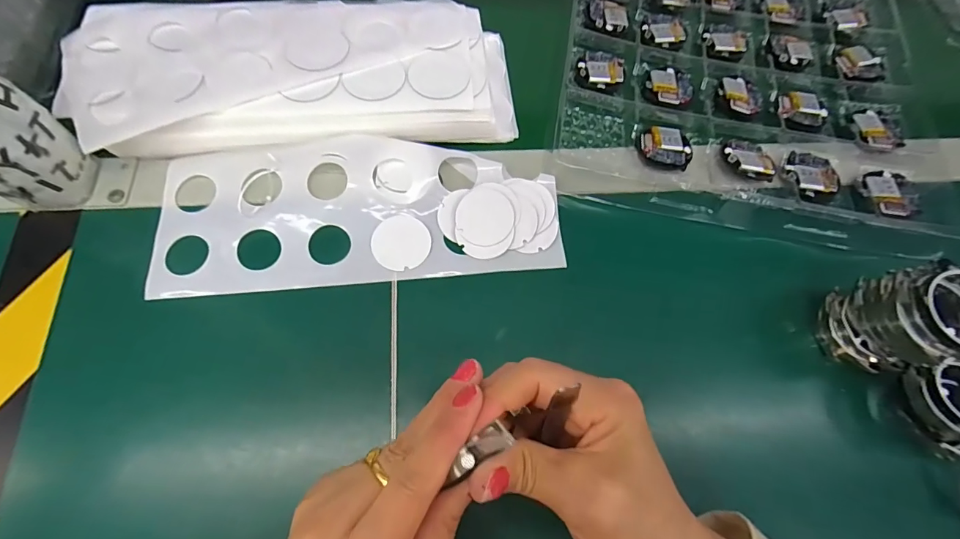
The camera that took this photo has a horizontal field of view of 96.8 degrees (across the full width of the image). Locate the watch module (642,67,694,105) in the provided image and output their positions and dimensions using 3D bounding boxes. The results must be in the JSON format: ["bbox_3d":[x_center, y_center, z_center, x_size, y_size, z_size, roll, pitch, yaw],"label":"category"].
[{"bbox_3d":[0.161,-0.158,0.363,0.041,0.004,0.037,9,68,1],"label":"watch module"}]

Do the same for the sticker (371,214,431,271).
[{"bbox_3d":[-0.055,-0.019,0.297,0.040,0.004,0.038,1,69,-3],"label":"sticker"}]

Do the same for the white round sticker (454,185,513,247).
[{"bbox_3d":[0.004,-0.039,0.303,0.040,0.005,0.041,14,69,2],"label":"white round sticker"}]

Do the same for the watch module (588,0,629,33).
[{"bbox_3d":[0.117,-0.232,0.388,0.037,0.005,0.037,13,69,2],"label":"watch module"}]

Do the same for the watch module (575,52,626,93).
[{"bbox_3d":[0.103,-0.169,0.361,0.041,0.008,0.041,10,68,1],"label":"watch module"}]

